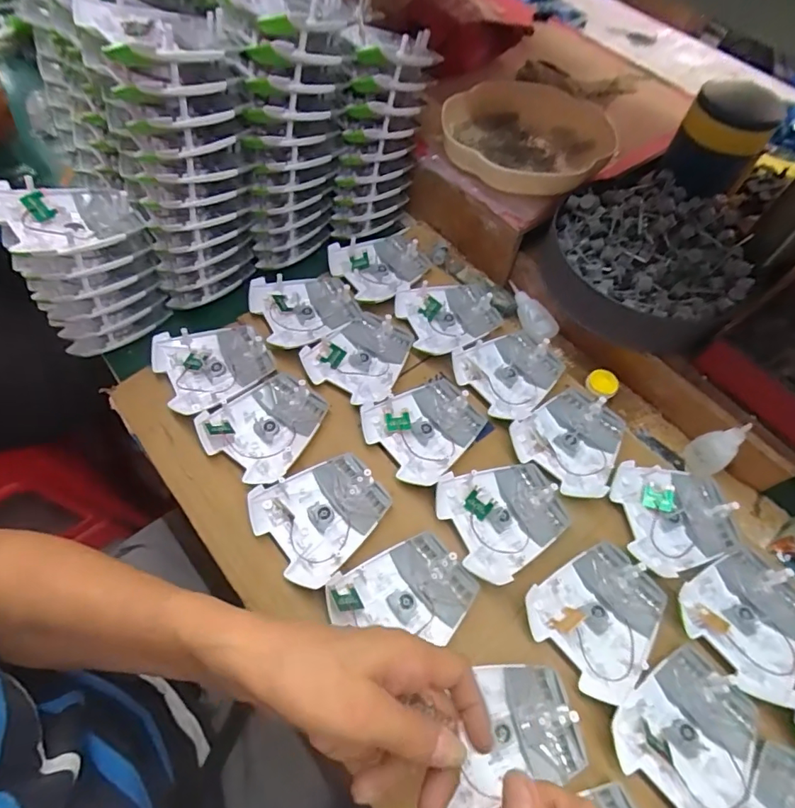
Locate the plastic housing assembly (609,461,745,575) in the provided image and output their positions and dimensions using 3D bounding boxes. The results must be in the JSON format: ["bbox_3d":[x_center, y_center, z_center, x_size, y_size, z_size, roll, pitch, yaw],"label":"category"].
[{"bbox_3d":[0.257,0.102,0.438,0.108,0.021,0.096,-6,62,-7],"label":"plastic housing assembly"}]

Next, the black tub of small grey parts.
[{"bbox_3d":[0.265,-0.143,0.530,0.211,0.104,0.205,2,61,-3],"label":"black tub of small grey parts"}]

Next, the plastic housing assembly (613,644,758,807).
[{"bbox_3d":[0.220,0.244,0.354,0.108,0.019,0.094,-38,70,-22],"label":"plastic housing assembly"}]

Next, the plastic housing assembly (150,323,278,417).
[{"bbox_3d":[-0.191,-0.042,0.497,0.106,0.023,0.093,-27,66,-18],"label":"plastic housing assembly"}]

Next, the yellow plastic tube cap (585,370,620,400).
[{"bbox_3d":[0.225,-0.024,0.522,0.033,0.011,0.030,2,61,-3],"label":"yellow plastic tube cap"}]

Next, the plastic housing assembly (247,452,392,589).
[{"bbox_3d":[-0.067,0.096,0.425,0.106,0.017,0.096,-36,69,-21],"label":"plastic housing assembly"}]

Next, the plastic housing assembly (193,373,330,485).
[{"bbox_3d":[-0.128,0.018,0.467,0.097,0.016,0.107,33,64,13],"label":"plastic housing assembly"}]

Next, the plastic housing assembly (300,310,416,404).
[{"bbox_3d":[-0.039,-0.054,0.514,0.096,0.016,0.105,27,63,11],"label":"plastic housing assembly"}]

